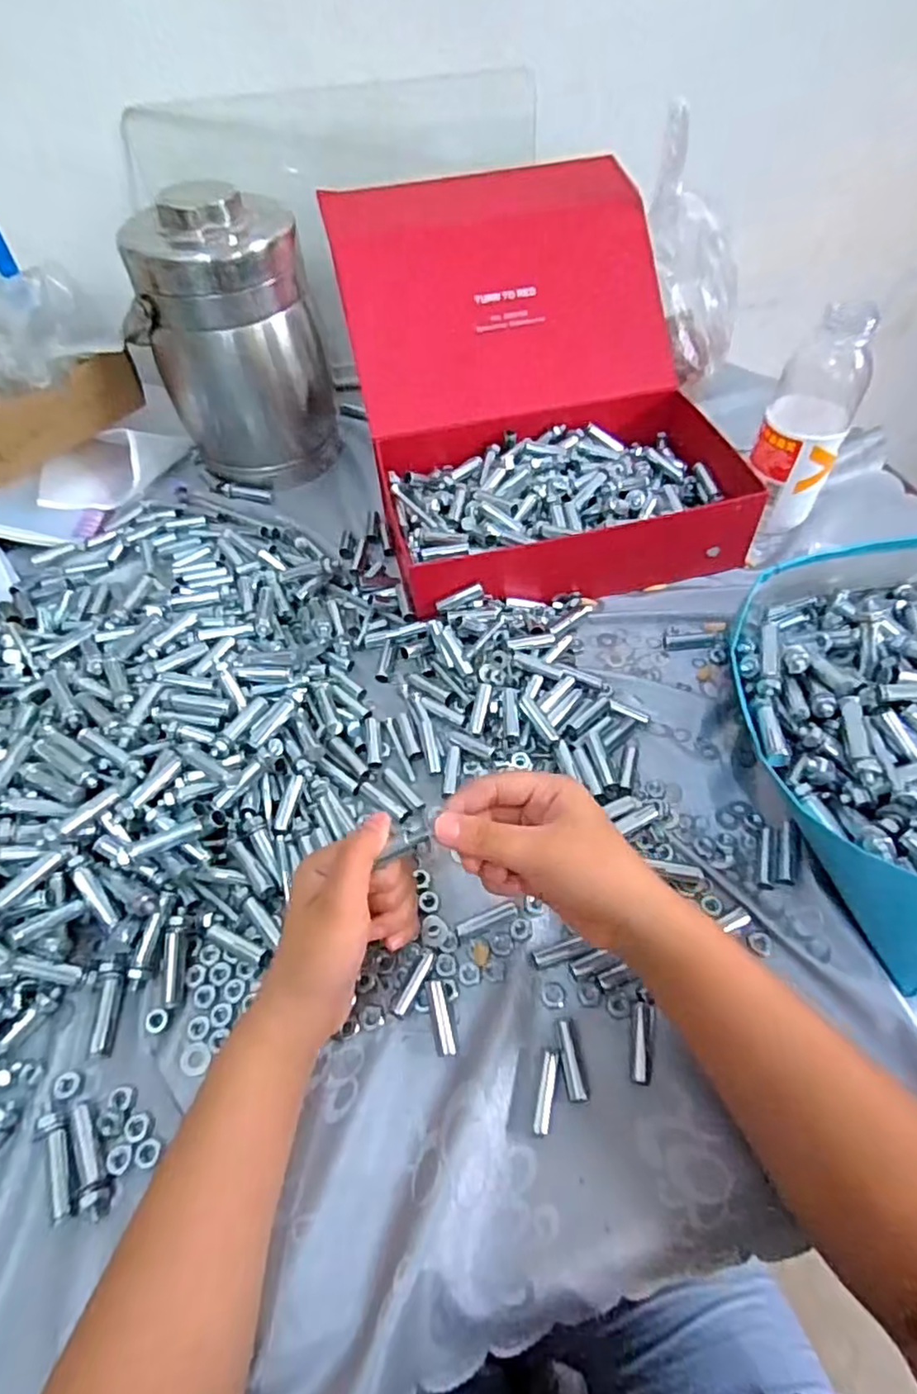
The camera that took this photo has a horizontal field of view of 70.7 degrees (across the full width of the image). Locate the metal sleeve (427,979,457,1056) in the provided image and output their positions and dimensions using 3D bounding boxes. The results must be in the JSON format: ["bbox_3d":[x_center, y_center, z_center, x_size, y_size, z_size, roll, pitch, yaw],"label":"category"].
[{"bbox_3d":[-0.010,0.180,0.364,0.011,0.011,0.038,-11,55,-5],"label":"metal sleeve"}]

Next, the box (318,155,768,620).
[{"bbox_3d":[0.064,-0.291,0.587,0.294,0.183,0.379,-13,55,-6],"label":"box"}]

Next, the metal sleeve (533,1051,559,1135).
[{"bbox_3d":[0.047,0.210,0.343,0.008,0.004,0.038,11,56,10],"label":"metal sleeve"}]

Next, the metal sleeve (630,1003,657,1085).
[{"bbox_3d":[0.102,0.190,0.356,0.012,0.009,0.040,9,55,9],"label":"metal sleeve"}]

